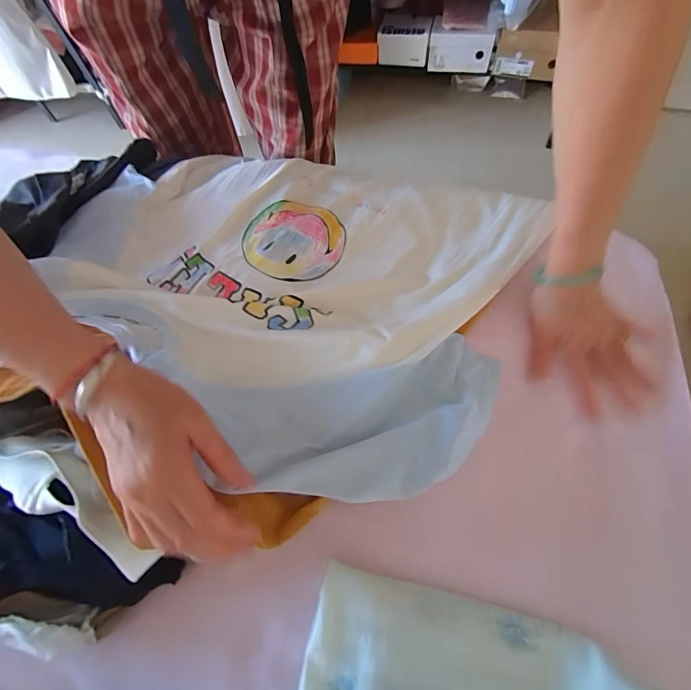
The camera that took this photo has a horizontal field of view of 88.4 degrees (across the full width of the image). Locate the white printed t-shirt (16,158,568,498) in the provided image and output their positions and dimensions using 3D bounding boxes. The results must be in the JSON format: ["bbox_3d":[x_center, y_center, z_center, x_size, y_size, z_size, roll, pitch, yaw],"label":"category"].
[{"bbox_3d":[-0.074,-0.104,0.416,0.536,0.098,0.434,19,69,10],"label":"white printed t-shirt"}]

